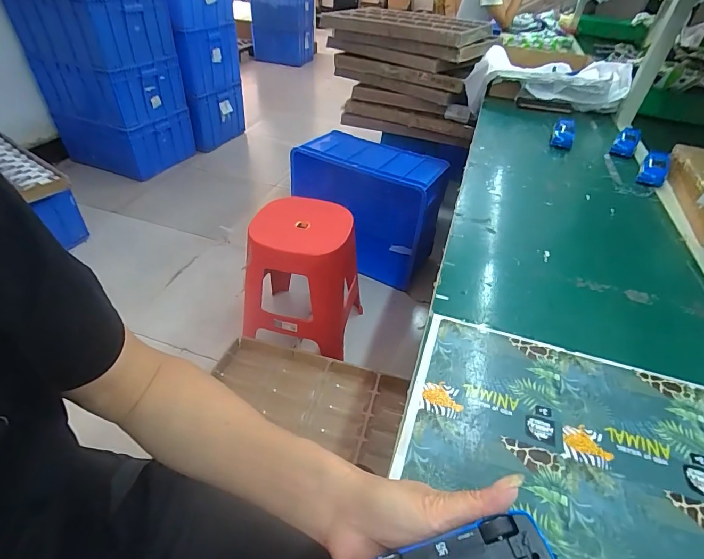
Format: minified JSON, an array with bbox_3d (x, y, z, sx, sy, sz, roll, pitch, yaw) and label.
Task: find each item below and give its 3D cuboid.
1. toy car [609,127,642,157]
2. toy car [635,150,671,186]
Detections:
[{"bbox_3d":[0.694,-0.348,0.974,0.051,0.047,0.089,27,46,25],"label":"toy car"},{"bbox_3d":[0.667,-0.242,0.851,0.053,0.042,0.090,28,46,26],"label":"toy car"}]

